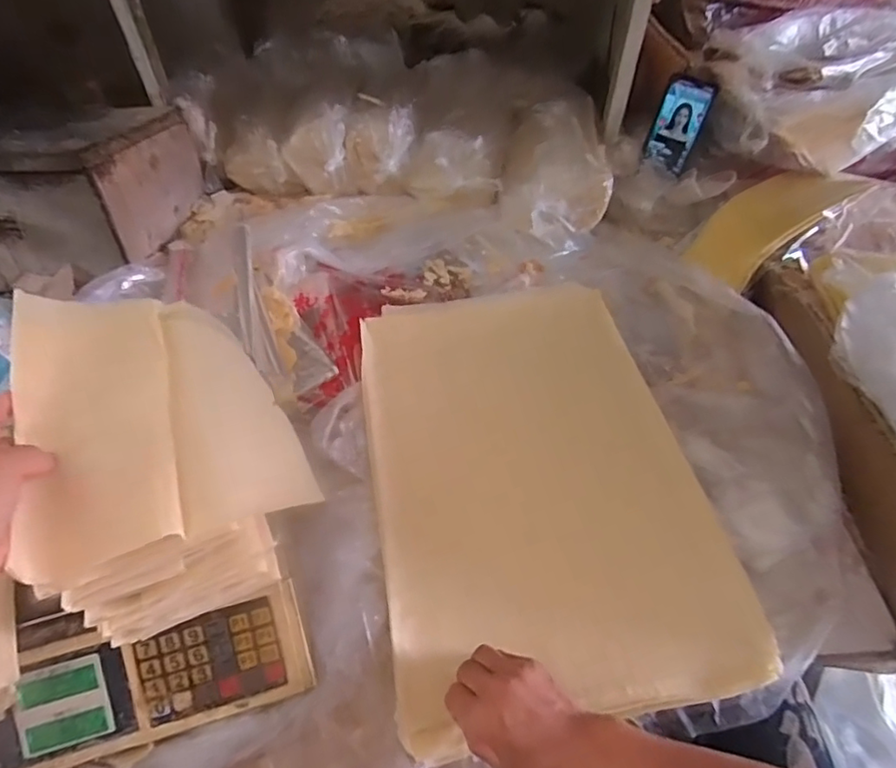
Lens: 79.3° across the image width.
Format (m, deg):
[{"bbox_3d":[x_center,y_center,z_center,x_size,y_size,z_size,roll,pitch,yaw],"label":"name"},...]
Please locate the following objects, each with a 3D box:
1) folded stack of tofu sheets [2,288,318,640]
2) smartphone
[{"bbox_3d":[-0.220,0.036,0.426,0.160,0.123,0.248,-20,53,-17],"label":"folded stack of tofu sheets"},{"bbox_3d":[0.370,-0.419,0.871,0.072,0.128,0.016,17,27,2],"label":"smartphone"}]

